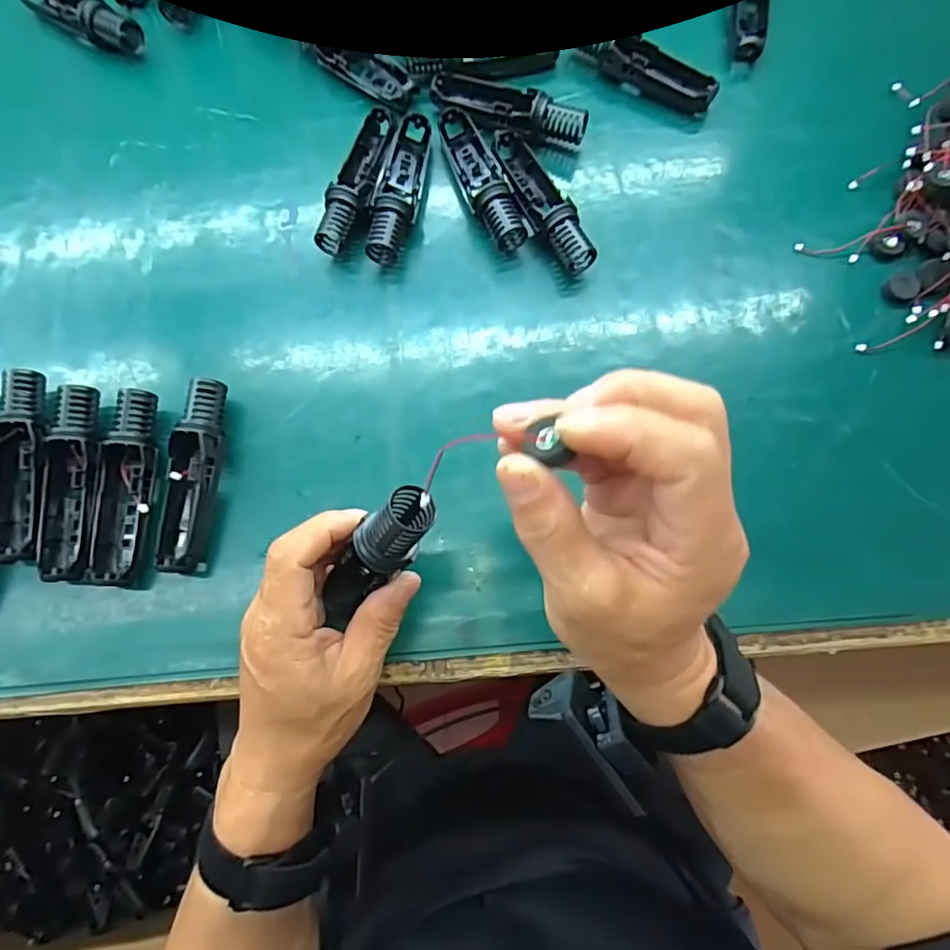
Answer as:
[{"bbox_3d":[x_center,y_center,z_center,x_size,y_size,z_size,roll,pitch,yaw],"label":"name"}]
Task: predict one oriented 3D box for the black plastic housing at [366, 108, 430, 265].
[{"bbox_3d":[-0.055,-0.210,0.420,0.029,0.033,0.124,7,75,3],"label":"black plastic housing"}]

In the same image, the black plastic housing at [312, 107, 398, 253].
[{"bbox_3d":[-0.084,-0.218,0.421,0.029,0.030,0.124,14,75,4],"label":"black plastic housing"}]

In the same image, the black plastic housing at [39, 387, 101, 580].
[{"bbox_3d":[-0.257,0.004,0.365,0.030,0.029,0.123,-1,74,0],"label":"black plastic housing"}]

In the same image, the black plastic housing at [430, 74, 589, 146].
[{"bbox_3d":[0.023,-0.277,0.435,0.122,0.030,0.035,23,76,7],"label":"black plastic housing"}]

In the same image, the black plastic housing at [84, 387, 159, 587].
[{"bbox_3d":[-0.219,0.007,0.360,0.035,0.031,0.120,2,75,1],"label":"black plastic housing"}]

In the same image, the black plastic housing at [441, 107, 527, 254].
[{"bbox_3d":[0.005,-0.215,0.420,0.029,0.032,0.120,-19,75,-5],"label":"black plastic housing"}]

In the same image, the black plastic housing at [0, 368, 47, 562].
[{"bbox_3d":[-0.287,-0.007,0.365,0.031,0.028,0.121,-5,75,-1],"label":"black plastic housing"}]

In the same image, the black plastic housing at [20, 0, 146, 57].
[{"bbox_3d":[-0.325,-0.381,0.469,0.120,0.031,0.030,31,77,9],"label":"black plastic housing"}]

